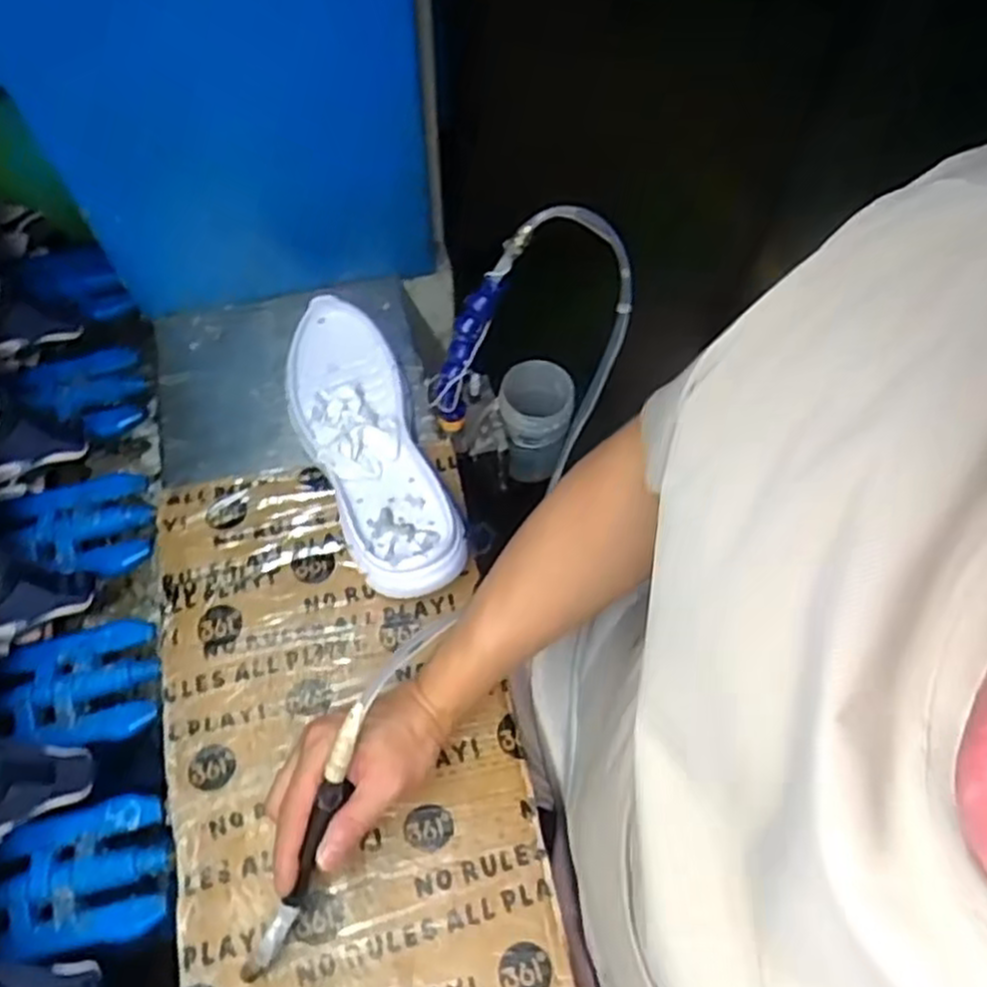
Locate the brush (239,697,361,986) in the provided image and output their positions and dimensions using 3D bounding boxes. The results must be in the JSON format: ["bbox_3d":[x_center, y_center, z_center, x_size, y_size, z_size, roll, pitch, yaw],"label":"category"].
[{"bbox_3d":[-0.114,0.218,0.479,0.014,0.025,0.157,21,88,7],"label":"brush"}]

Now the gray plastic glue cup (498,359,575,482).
[{"bbox_3d":[0.040,-0.073,0.810,0.068,0.117,0.072,2,62,-4],"label":"gray plastic glue cup"}]

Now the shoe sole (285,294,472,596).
[{"bbox_3d":[-0.106,-0.045,0.661,0.099,0.052,0.291,-18,65,-14],"label":"shoe sole"}]

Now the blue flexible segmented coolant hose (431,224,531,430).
[{"bbox_3d":[-0.018,-0.127,0.631,0.025,0.190,0.036,38,40,16],"label":"blue flexible segmented coolant hose"}]

